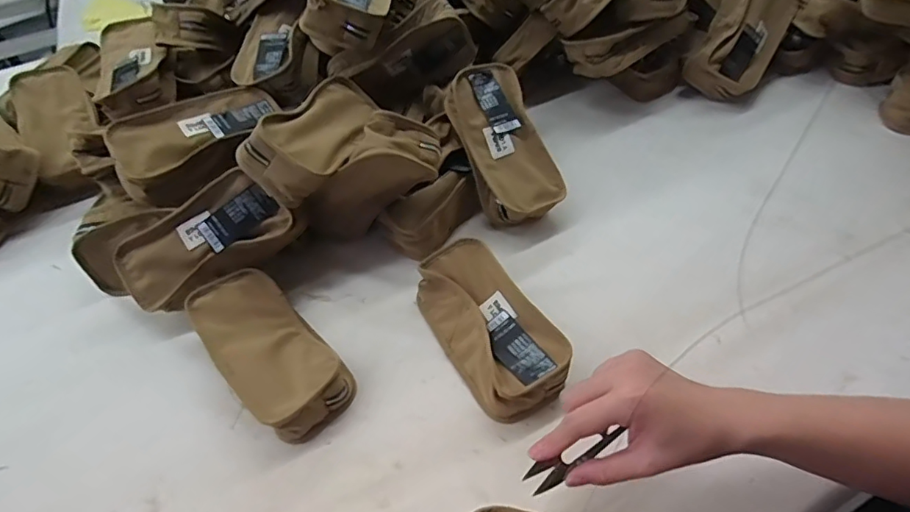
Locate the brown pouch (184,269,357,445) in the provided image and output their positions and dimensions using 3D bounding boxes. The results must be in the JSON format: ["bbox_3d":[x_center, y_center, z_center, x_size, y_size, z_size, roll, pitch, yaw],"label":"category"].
[{"bbox_3d":[-0.182,0.091,0.511,0.090,0.055,0.186,-37,55,-24],"label":"brown pouch"}]

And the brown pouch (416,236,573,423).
[{"bbox_3d":[0.028,0.066,0.512,0.086,0.055,0.184,-26,52,-16],"label":"brown pouch"}]

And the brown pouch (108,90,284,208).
[{"bbox_3d":[-0.297,-0.136,0.613,0.192,0.049,0.108,-31,74,-33],"label":"brown pouch"}]

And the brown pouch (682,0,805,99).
[{"bbox_3d":[0.424,-0.326,0.771,0.100,0.066,0.192,39,80,-14],"label":"brown pouch"}]

